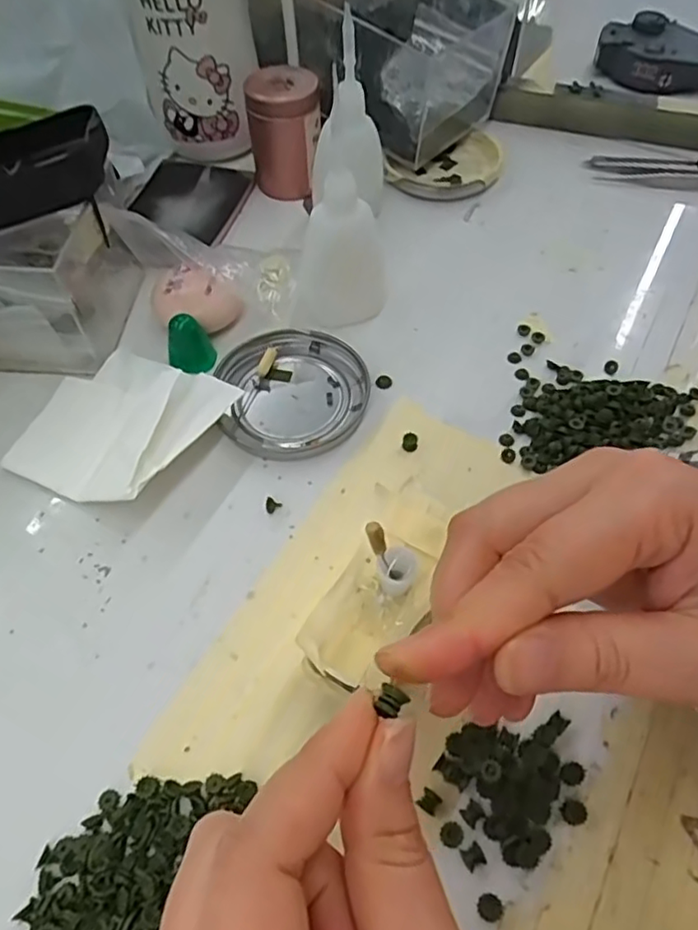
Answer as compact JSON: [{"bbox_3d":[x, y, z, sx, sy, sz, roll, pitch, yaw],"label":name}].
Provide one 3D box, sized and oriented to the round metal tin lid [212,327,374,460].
[{"bbox_3d":[-0.027,-0.038,0.324,0.074,0.010,0.072,0,57,0],"label":"round metal tin lid"}]

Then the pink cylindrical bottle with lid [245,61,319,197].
[{"bbox_3d":[-0.040,-0.209,0.401,0.044,0.062,0.036,-7,57,-4],"label":"pink cylindrical bottle with lid"}]

